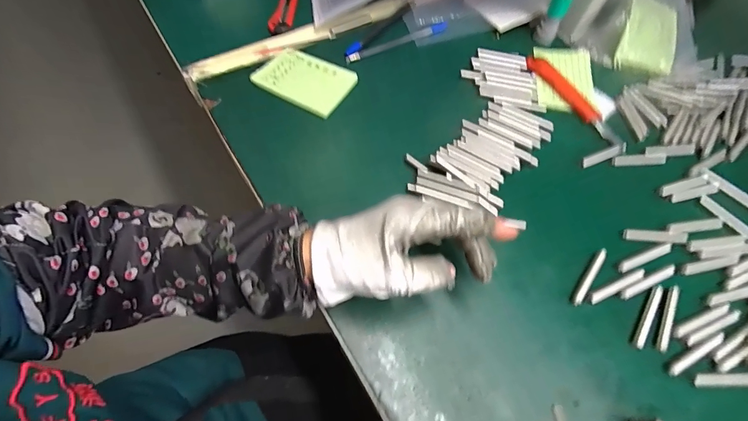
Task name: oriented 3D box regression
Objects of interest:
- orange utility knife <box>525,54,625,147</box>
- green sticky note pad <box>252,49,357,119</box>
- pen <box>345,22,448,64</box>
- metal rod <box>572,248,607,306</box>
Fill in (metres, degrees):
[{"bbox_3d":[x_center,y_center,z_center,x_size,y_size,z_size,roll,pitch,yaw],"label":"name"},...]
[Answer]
[{"bbox_3d":[0.226,-0.127,0.417,0.028,0.007,0.140,-24,65,-17],"label":"orange utility knife"},{"bbox_3d":[-0.076,-0.145,0.411,0.100,0.011,0.067,28,62,12],"label":"green sticky note pad"},{"bbox_3d":[0.030,-0.204,0.447,0.143,0.008,0.011,-26,65,-17],"label":"pen"},{"bbox_3d":[0.182,0.055,0.314,0.008,0.004,0.060,35,64,15],"label":"metal rod"}]

